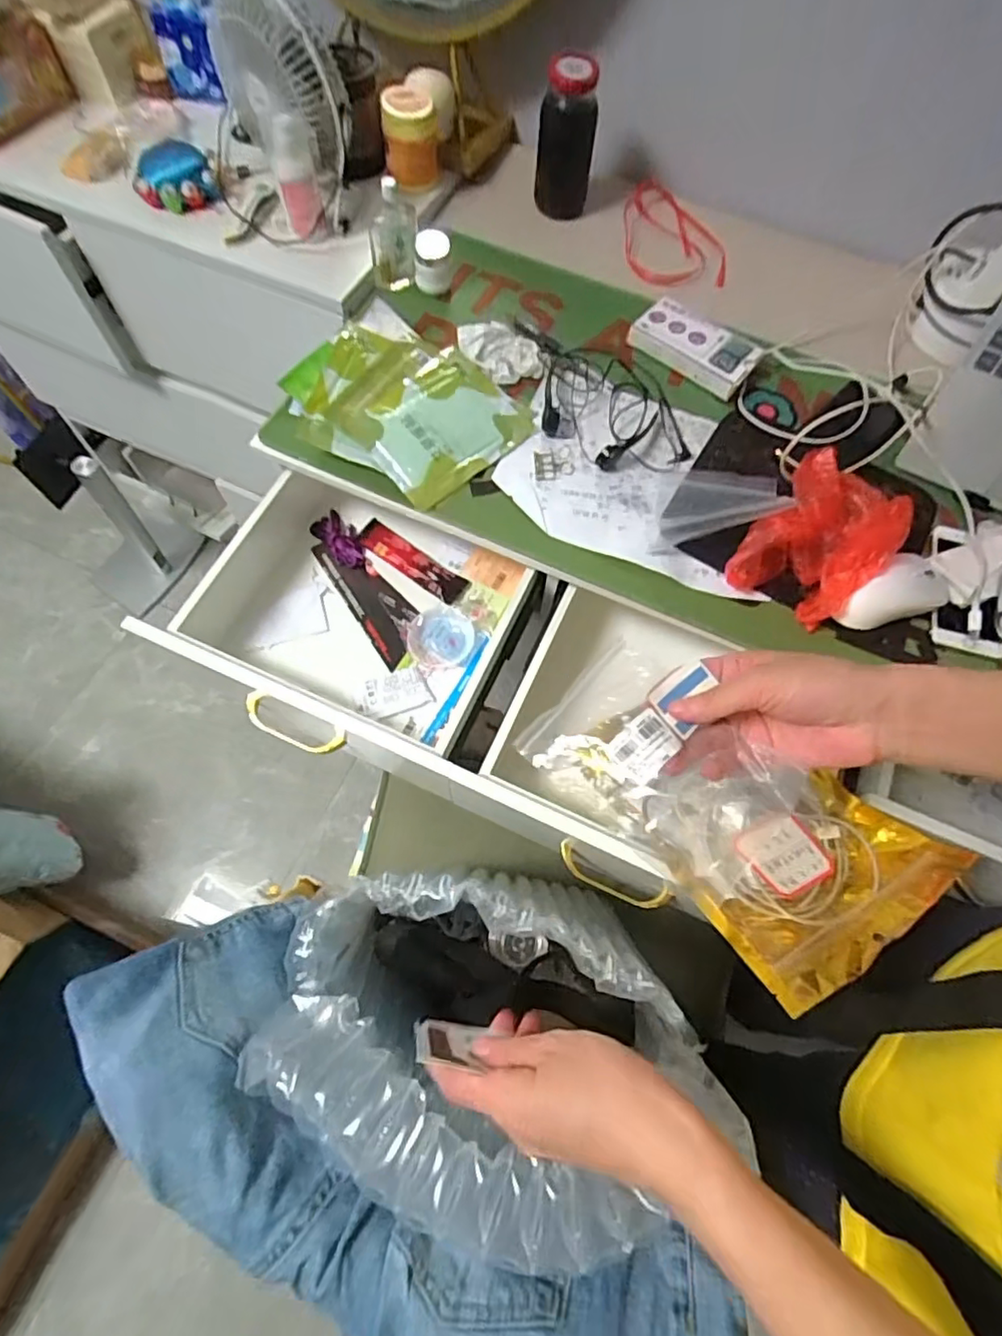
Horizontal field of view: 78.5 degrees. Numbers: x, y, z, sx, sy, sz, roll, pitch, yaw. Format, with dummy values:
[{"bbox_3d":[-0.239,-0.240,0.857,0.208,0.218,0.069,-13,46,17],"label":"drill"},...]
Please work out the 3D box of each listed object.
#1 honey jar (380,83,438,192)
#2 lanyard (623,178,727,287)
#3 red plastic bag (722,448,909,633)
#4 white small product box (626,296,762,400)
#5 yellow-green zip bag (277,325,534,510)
[{"bbox_3d":[-0.112,-0.650,0.761,0.065,0.088,0.055,-6,66,-5],"label":"honey jar"},{"bbox_3d":[0.222,-0.555,0.781,0.131,0.034,0.196,8,66,1],"label":"lanyard"},{"bbox_3d":[0.289,-0.117,0.558,0.112,0.059,0.148,40,70,14],"label":"red plastic bag"},{"bbox_3d":[0.215,-0.357,0.680,0.134,0.026,0.065,38,70,13],"label":"white small product box"},{"bbox_3d":[-0.107,-0.270,0.628,0.231,0.033,0.194,36,69,13],"label":"yellow-green zip bag"}]

